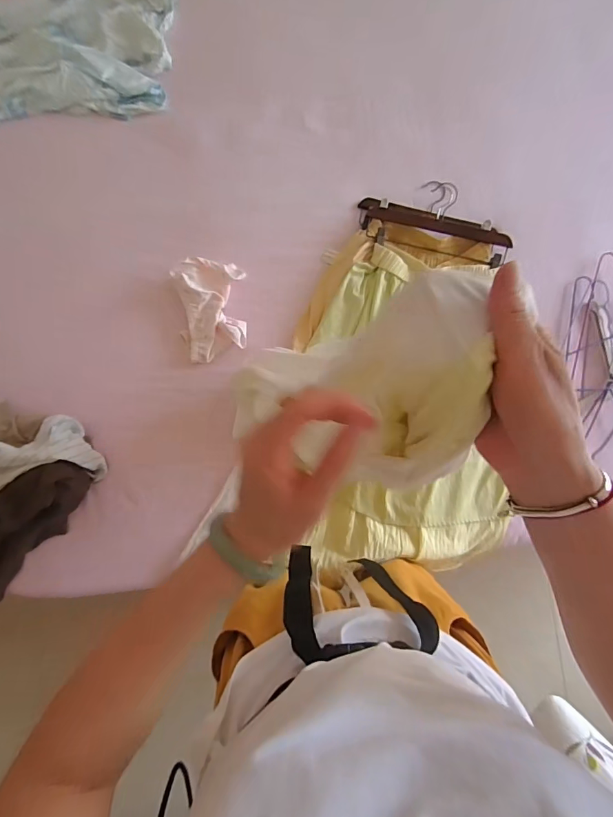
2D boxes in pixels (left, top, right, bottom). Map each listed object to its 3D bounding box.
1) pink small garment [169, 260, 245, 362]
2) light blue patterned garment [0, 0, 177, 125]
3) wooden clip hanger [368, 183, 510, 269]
[{"bbox_3d":[-0.197,-0.206,0.873,0.131,0.033,0.205,-6,85,-1],"label":"pink small garment"},{"bbox_3d":[-0.562,-0.797,0.925,0.525,0.038,0.350,-3,85,-1],"label":"light blue patterned garment"},{"bbox_3d":[0.284,-0.401,0.903,0.304,0.033,0.159,10,85,0],"label":"wooden clip hanger"}]

